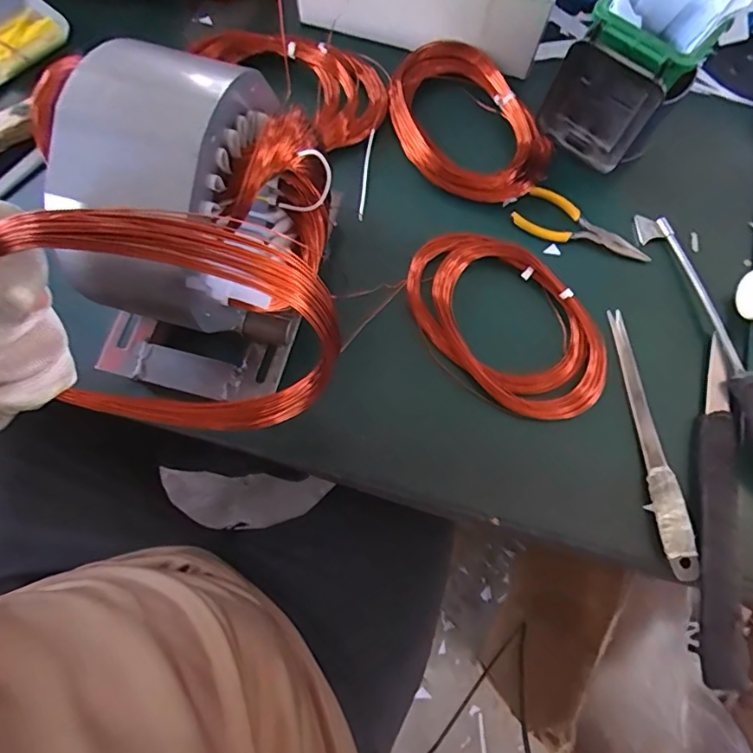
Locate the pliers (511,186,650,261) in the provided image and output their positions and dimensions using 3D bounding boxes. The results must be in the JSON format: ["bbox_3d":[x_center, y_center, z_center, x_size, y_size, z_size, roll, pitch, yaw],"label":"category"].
[{"bbox_3d":[0.183,-0.128,0.453,0.118,0.013,0.044,30,75,7],"label":"pliers"}]

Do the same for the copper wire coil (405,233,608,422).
[{"bbox_3d":[0.110,-0.050,0.418,0.184,0.019,0.111,41,77,10],"label":"copper wire coil"}]

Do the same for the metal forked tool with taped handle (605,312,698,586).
[{"bbox_3d":[0.213,0.046,0.397,0.027,0.010,0.210,-8,74,-4],"label":"metal forked tool with taped handle"}]

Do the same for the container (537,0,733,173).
[{"bbox_3d":[0.200,-0.237,0.423,0.096,0.116,0.080,36,76,8],"label":"container"}]

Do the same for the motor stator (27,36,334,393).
[{"bbox_3d":[-0.114,-0.083,0.321,0.127,0.176,0.169,25,75,5],"label":"motor stator"}]

